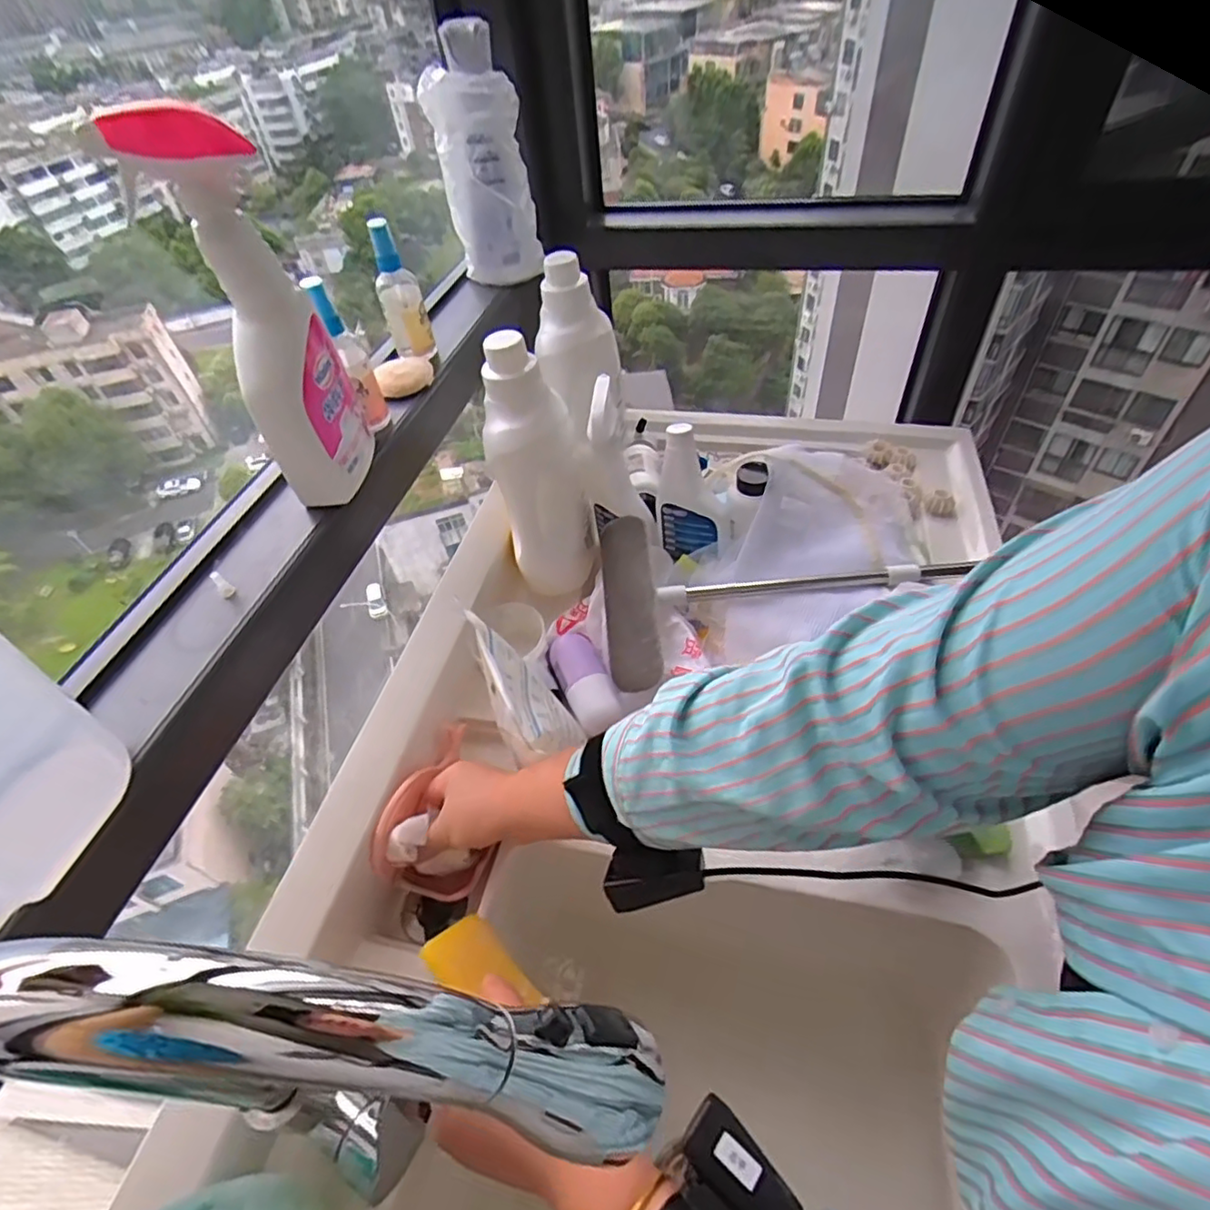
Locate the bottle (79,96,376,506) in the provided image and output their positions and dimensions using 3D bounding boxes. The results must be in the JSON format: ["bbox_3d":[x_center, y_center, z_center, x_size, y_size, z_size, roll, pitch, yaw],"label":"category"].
[{"bbox_3d":[-0.245,-0.202,0.459,0.080,0.252,0.092,-20,50,-13],"label":"bottle"}]

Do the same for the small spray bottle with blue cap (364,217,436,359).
[{"bbox_3d":[-0.214,-0.329,0.650,0.041,0.119,0.034,-20,50,-13],"label":"small spray bottle with blue cap"}]

